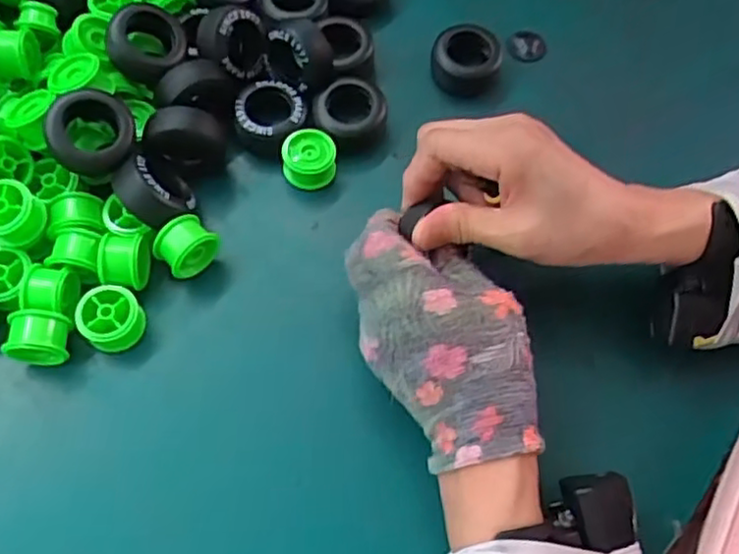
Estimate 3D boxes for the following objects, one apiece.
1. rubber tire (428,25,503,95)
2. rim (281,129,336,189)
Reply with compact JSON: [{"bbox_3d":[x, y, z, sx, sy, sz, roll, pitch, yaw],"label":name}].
[{"bbox_3d":[0.070,-0.156,0.494,0.045,0.025,0.042,1,64,-3],"label":"rubber tire"},{"bbox_3d":[-0.039,-0.076,0.450,0.034,0.025,0.030,0,64,-4],"label":"rim"}]

